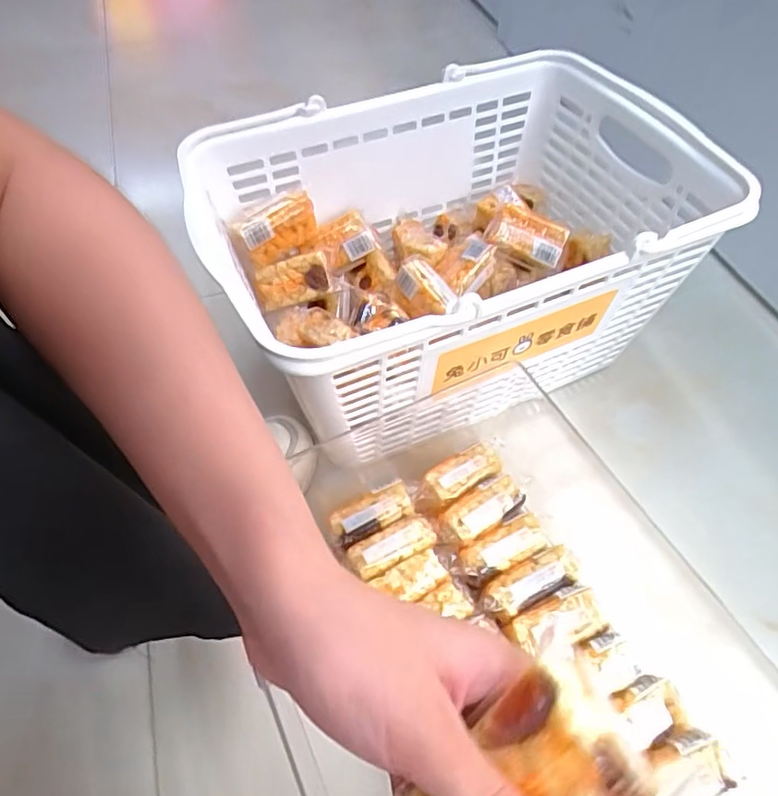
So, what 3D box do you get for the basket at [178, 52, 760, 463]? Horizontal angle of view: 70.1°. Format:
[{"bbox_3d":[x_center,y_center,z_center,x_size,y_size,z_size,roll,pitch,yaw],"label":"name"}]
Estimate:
[{"bbox_3d":[0.062,-0.143,0.557,0.436,0.194,0.307,-21,57,-15],"label":"basket"}]

